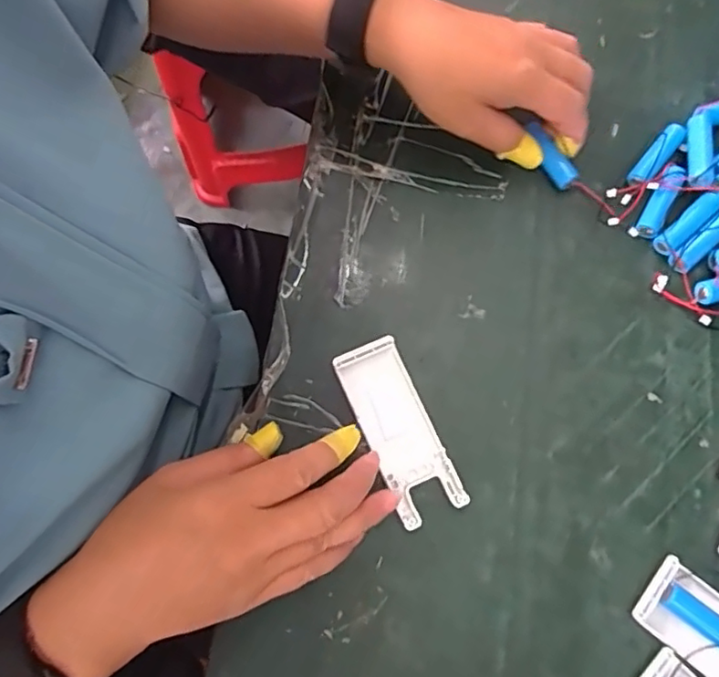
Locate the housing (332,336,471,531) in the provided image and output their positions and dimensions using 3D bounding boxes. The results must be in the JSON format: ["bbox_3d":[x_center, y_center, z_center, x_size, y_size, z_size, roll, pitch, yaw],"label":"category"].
[{"bbox_3d":[0.022,0.052,0.338,0.040,0.010,0.105,-25,76,-5],"label":"housing"}]

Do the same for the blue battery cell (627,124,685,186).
[{"bbox_3d":[0.194,-0.119,0.380,0.014,0.015,0.048,38,79,11],"label":"blue battery cell"}]

